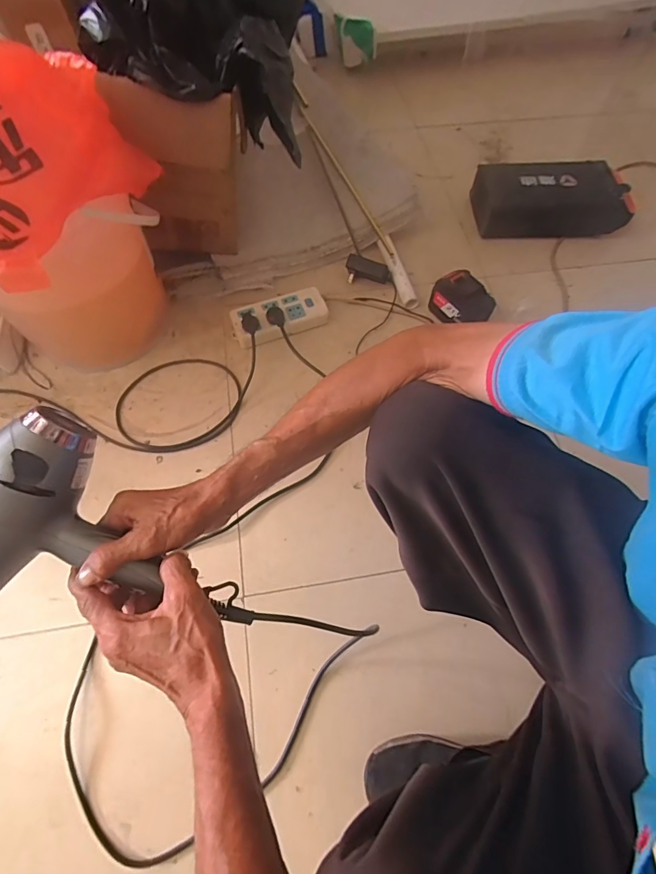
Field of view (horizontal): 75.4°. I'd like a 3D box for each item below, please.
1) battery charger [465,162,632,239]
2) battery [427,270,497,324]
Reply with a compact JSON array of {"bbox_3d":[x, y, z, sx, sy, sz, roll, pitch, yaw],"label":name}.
[{"bbox_3d":[0.478,-0.529,0.938,0.327,0.086,0.147,0,64,-1],"label":"battery charger"},{"bbox_3d":[0.257,-0.260,0.820,0.074,0.077,0.110,-29,68,-14],"label":"battery"}]

